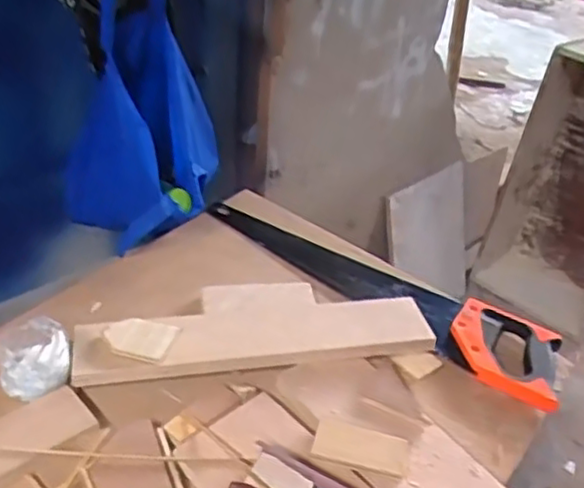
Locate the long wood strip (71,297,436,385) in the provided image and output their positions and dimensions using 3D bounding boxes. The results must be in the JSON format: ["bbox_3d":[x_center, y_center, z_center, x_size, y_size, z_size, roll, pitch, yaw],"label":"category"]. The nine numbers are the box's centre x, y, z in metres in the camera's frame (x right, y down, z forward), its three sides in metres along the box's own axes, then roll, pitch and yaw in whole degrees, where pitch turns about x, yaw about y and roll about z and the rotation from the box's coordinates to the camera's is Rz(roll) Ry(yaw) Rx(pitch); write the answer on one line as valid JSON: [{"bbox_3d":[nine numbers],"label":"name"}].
[{"bbox_3d":[-0.039,0.102,0.777,0.392,0.017,0.101,-4,33,-14],"label":"long wood strip"}]

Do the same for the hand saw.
[{"bbox_3d":[0.111,0.049,0.905,0.507,0.032,0.118,28,40,27],"label":"hand saw"}]

